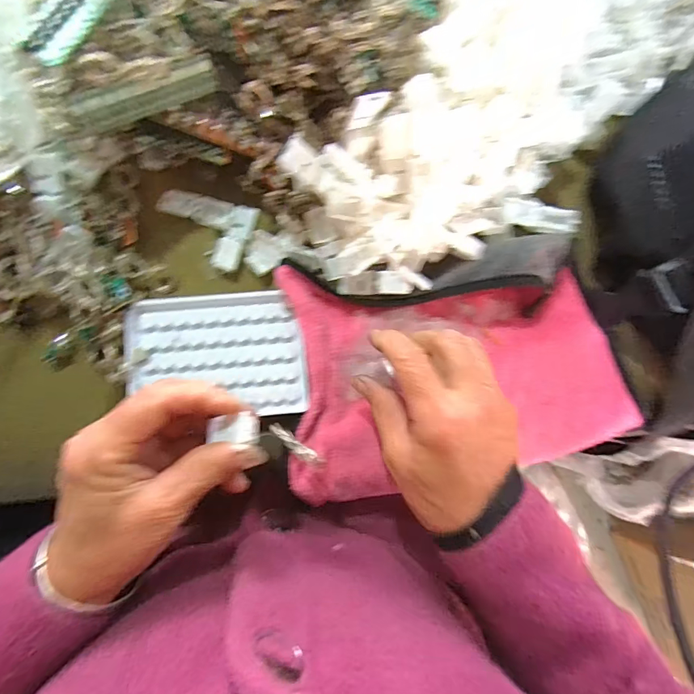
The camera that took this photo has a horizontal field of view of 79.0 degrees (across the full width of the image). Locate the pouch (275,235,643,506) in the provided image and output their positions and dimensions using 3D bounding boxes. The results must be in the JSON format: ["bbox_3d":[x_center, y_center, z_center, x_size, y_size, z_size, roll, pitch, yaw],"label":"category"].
[{"bbox_3d":[0.084,0.014,0.325,0.252,0.040,0.172,-6,86,-5],"label":"pouch"}]

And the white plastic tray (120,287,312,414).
[{"bbox_3d":[-0.098,0.006,0.324,0.131,0.015,0.094,-4,86,-5],"label":"white plastic tray"}]

